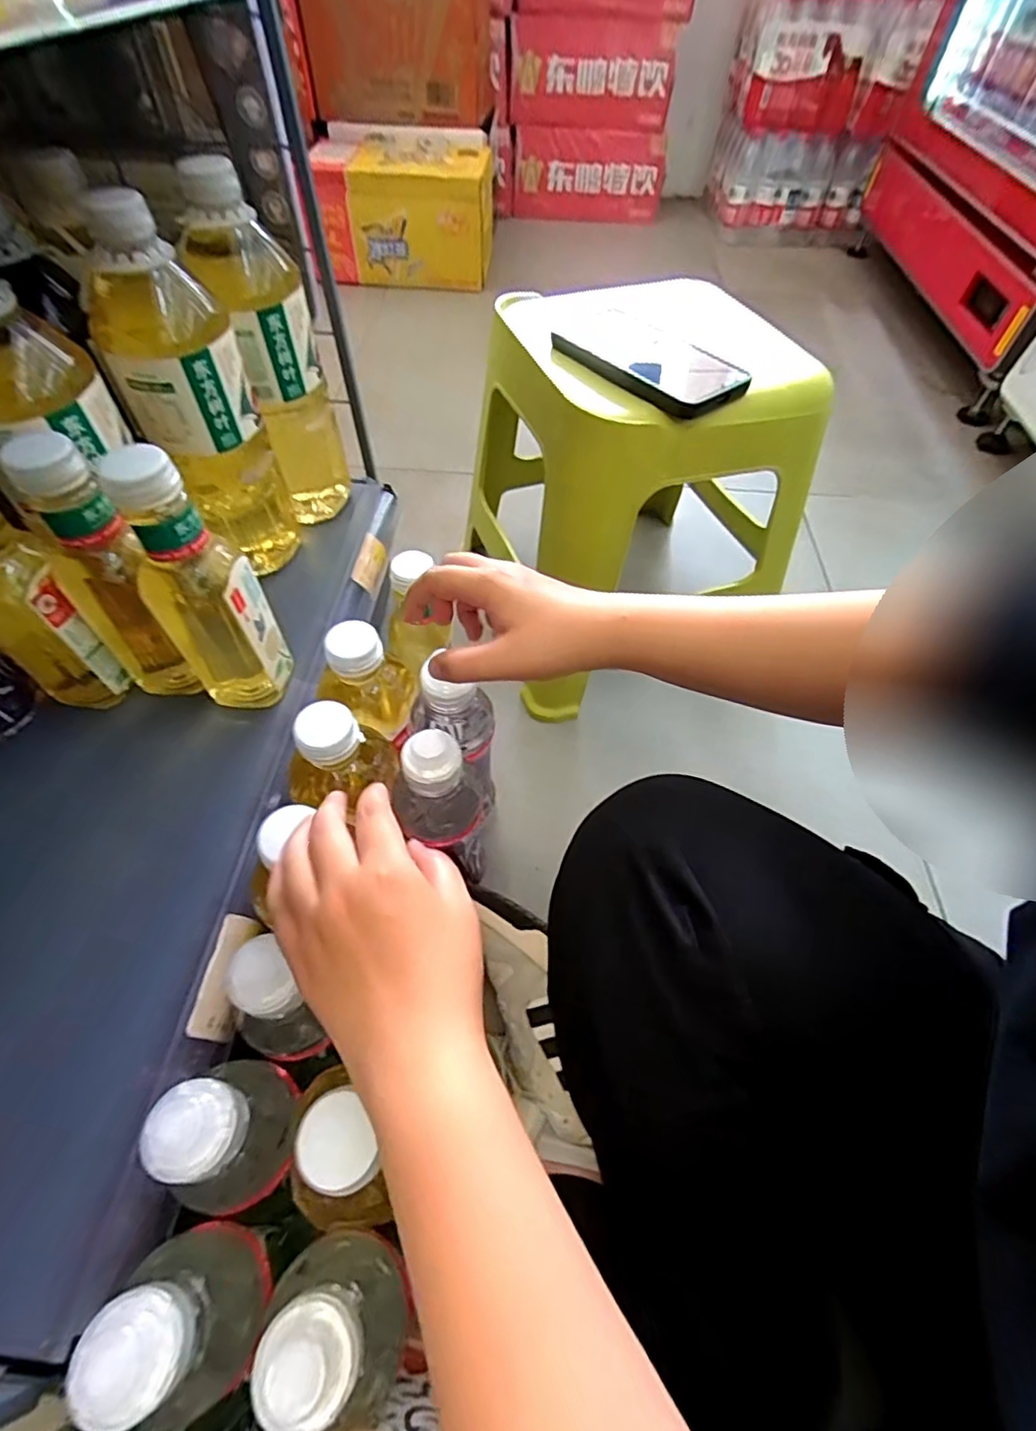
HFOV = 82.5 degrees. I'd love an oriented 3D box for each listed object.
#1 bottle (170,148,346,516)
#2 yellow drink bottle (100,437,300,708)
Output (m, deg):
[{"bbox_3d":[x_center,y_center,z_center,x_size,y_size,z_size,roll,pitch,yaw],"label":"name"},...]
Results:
[{"bbox_3d":[-0.214,-0.303,0.533,0.085,0.276,0.085,-18,57,-15],"label":"bottle"},{"bbox_3d":[-0.221,-0.088,0.419,0.065,0.194,0.053,-4,55,-5],"label":"yellow drink bottle"}]

